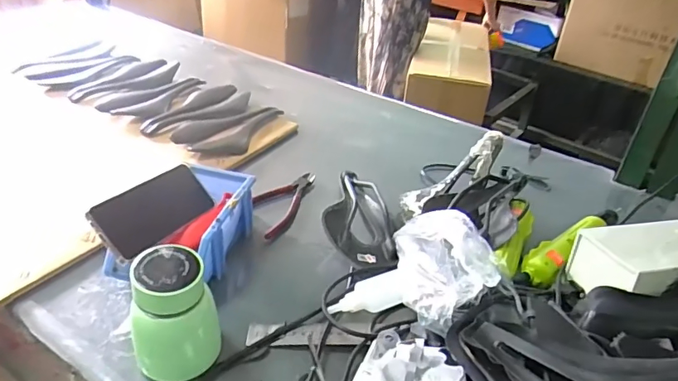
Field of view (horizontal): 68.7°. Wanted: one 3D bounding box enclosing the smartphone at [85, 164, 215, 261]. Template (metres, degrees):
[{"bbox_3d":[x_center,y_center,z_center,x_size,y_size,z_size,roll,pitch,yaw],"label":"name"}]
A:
[{"bbox_3d":[-0.217,0.021,0.589,0.070,0.005,0.152,54,34,-4],"label":"smartphone"}]

